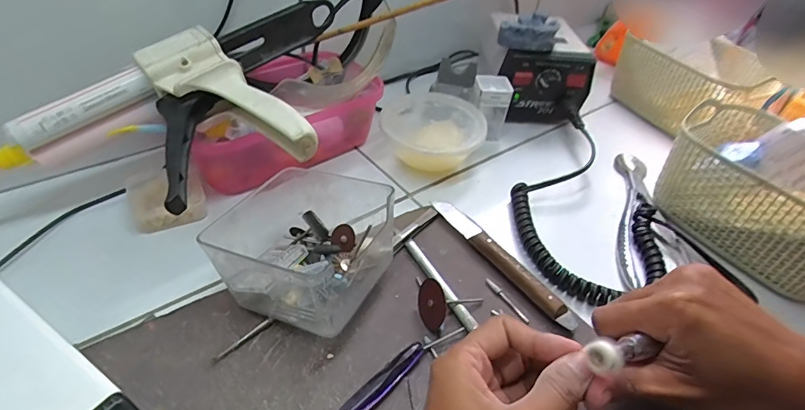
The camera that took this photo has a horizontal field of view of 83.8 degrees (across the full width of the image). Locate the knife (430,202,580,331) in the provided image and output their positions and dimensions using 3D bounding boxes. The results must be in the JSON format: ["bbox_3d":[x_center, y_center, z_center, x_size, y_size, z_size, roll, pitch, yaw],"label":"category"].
[{"bbox_3d":[0.077,0.039,0.356,0.019,0.011,0.150,-23,49,-27],"label":"knife"}]

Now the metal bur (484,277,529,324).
[{"bbox_3d":[0.076,0.070,0.331,0.005,0.004,0.042,-23,49,-27],"label":"metal bur"}]

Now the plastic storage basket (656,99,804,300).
[{"bbox_3d":[0.318,-0.010,0.387,0.124,0.085,0.165,-25,51,-29],"label":"plastic storage basket"}]

